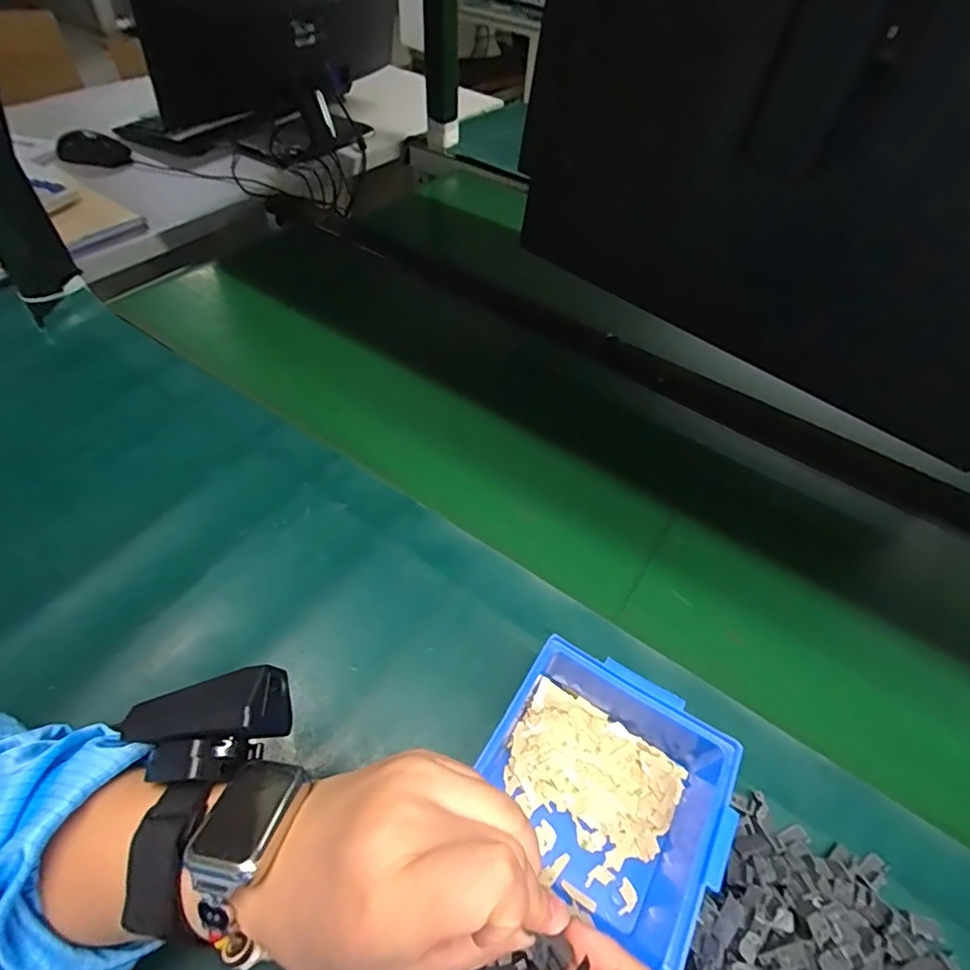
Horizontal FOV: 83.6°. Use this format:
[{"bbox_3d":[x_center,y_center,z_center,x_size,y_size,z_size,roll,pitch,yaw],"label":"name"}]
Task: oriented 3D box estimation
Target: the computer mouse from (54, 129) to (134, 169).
[{"bbox_3d":[-0.589,-0.507,0.814,0.093,0.051,0.051,-29,59,-25],"label":"computer mouse"}]

